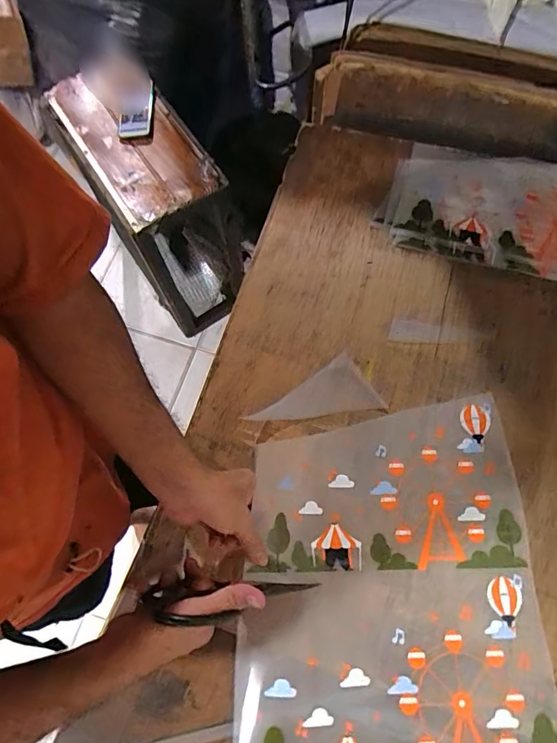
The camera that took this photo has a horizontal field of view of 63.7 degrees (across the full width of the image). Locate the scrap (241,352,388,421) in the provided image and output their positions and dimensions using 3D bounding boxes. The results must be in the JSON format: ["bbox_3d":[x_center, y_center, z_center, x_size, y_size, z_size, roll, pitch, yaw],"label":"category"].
[{"bbox_3d":[0.053,0.051,0.601,0.160,0.010,0.088,-33,75,-9],"label":"scrap"}]

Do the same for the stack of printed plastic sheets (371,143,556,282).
[{"bbox_3d":[0.367,-0.268,0.708,0.388,0.009,0.259,10,71,5],"label":"stack of printed plastic sheets"}]

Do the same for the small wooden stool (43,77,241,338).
[{"bbox_3d":[-0.318,-0.412,1.264,0.244,0.571,0.466,-36,74,-11],"label":"small wooden stool"}]

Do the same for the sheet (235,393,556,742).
[{"bbox_3d":[0.125,0.241,0.507,0.341,0.063,0.416,-2,71,1],"label":"sheet"}]

